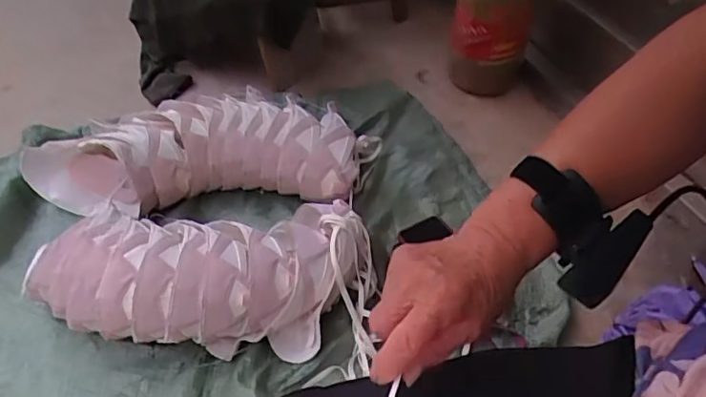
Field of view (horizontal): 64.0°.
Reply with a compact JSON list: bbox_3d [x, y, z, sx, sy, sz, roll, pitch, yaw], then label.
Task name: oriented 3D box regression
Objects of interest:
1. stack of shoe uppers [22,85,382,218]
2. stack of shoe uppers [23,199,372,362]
[{"bbox_3d":[-0.260,-0.095,1.015,0.589,0.134,0.241,-2,47,-2],"label":"stack of shoe uppers"},{"bbox_3d":[-0.198,0.104,0.793,0.437,0.143,0.193,-2,47,-2],"label":"stack of shoe uppers"}]

